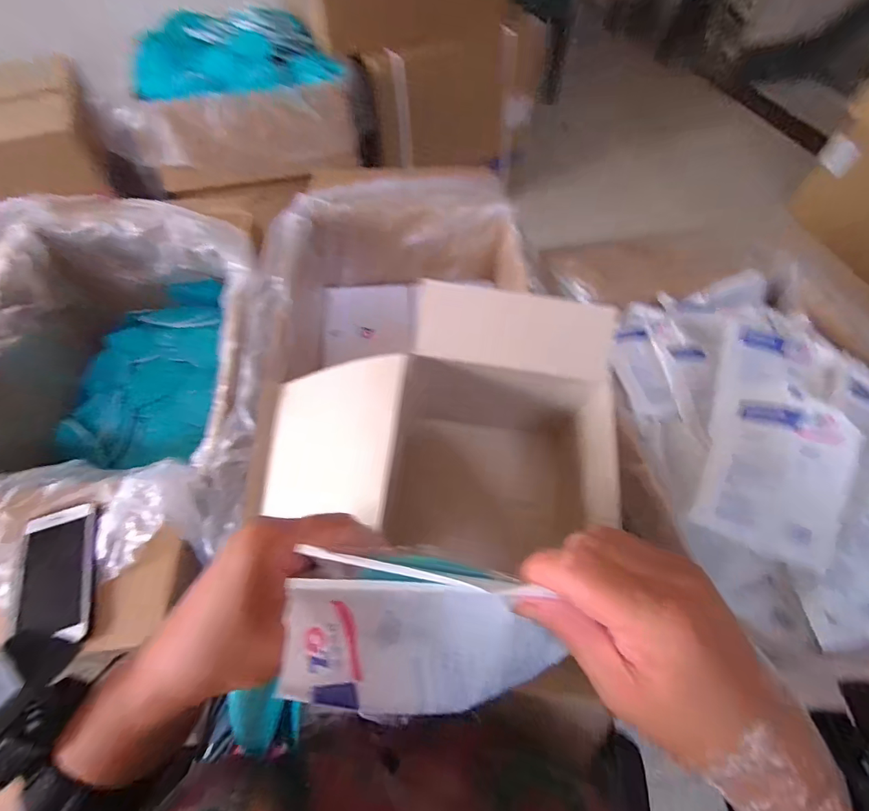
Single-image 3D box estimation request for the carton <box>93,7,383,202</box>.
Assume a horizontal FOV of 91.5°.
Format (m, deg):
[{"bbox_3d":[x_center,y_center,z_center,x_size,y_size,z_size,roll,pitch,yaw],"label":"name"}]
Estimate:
[{"bbox_3d":[-0.553,-0.852,1.216,0.715,0.273,0.354,-10,60,-6],"label":"carton"}]

